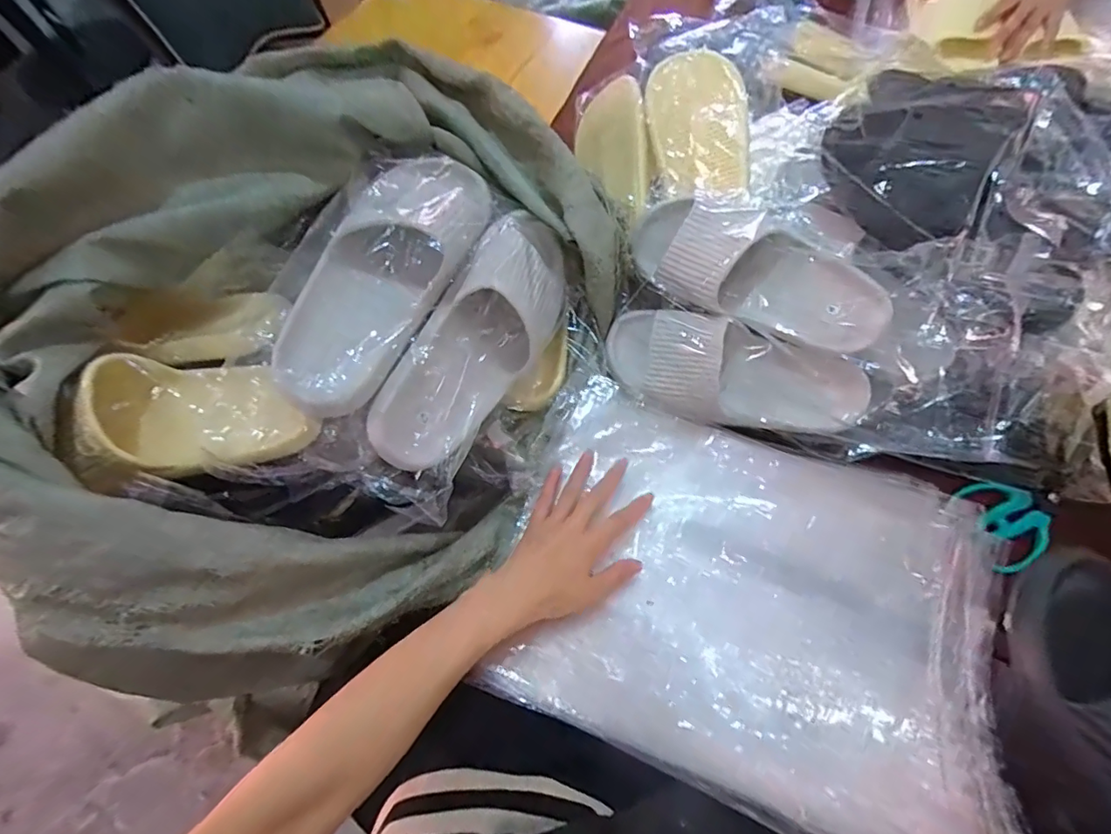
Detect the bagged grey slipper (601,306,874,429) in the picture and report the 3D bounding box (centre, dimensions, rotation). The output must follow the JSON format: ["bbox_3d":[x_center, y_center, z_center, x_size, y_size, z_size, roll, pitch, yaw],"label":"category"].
[{"bbox_3d":[0.176,-0.041,0.524,0.264,0.070,0.103,22,106,14],"label":"bagged grey slipper"}]

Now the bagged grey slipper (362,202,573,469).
[{"bbox_3d":[-0.070,-0.080,0.487,0.088,0.086,0.286,26,70,14],"label":"bagged grey slipper"}]

